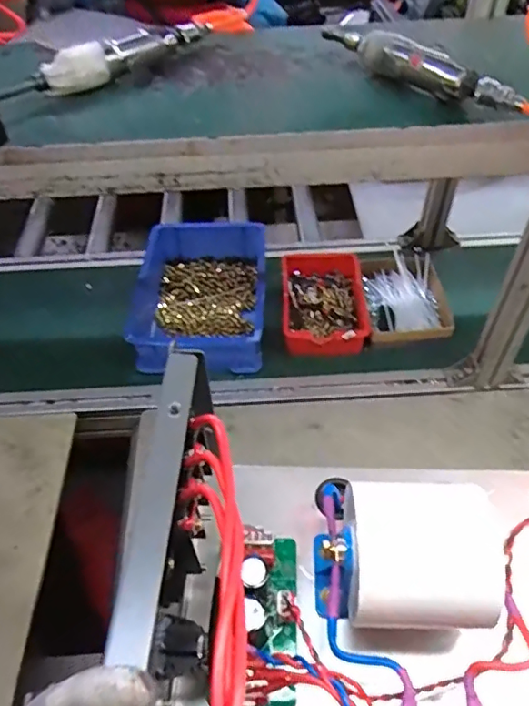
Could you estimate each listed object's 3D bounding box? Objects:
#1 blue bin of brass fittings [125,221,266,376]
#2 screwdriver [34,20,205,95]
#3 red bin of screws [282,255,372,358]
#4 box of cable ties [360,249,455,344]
[{"bbox_3d":[-0.111,-0.096,0.923,0.219,0.109,0.308,0,48,1],"label":"blue bin of brass fittings"},{"bbox_3d":[-0.158,-0.358,0.628,0.047,0.038,0.235,26,53,22],"label":"screwdriver"},{"bbox_3d":[0.099,-0.081,0.916,0.138,0.067,0.222,-1,48,0],"label":"red bin of screws"},{"bbox_3d":[0.238,-0.091,0.925,0.142,0.057,0.202,-4,48,-2],"label":"box of cable ties"}]

